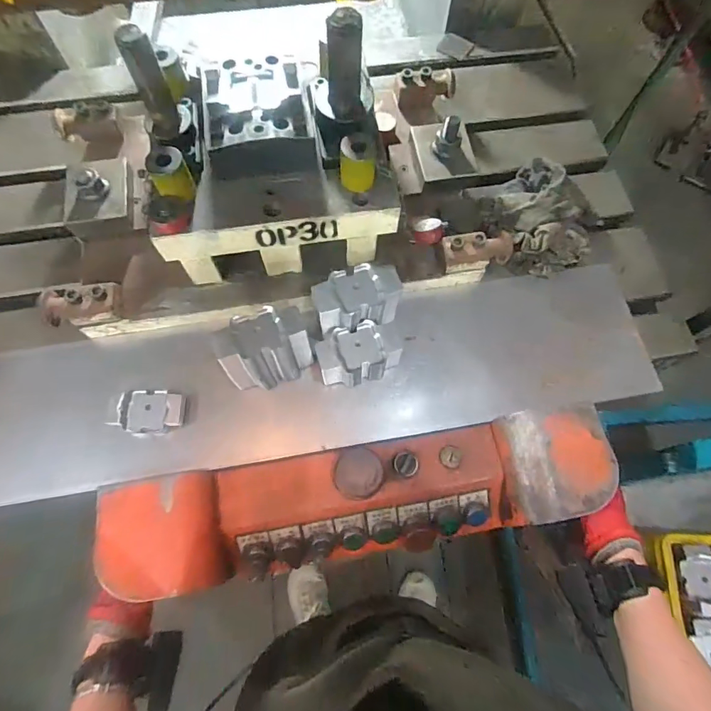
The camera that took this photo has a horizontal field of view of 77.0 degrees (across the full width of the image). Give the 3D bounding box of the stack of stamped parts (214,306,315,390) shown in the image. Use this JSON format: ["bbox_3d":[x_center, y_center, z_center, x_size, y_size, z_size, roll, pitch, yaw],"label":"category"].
[{"bbox_3d":[-0.108,-0.010,0.552,0.108,0.094,0.076,-22,71,-10],"label":"stack of stamped parts"}]

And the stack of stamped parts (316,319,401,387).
[{"bbox_3d":[0.007,-0.001,0.574,0.111,0.063,0.064,-11,70,-6],"label":"stack of stamped parts"}]

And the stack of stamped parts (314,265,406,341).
[{"bbox_3d":[0.001,-0.067,0.566,0.104,0.074,0.062,-18,70,-8],"label":"stack of stamped parts"}]

